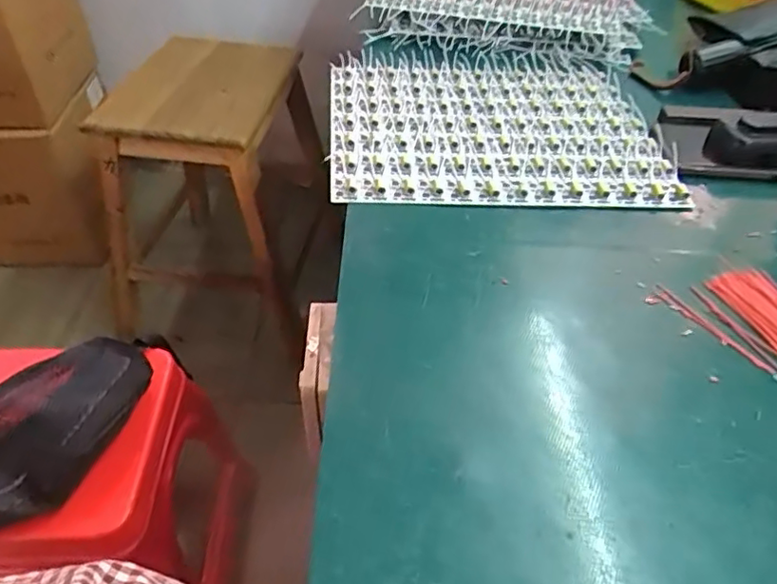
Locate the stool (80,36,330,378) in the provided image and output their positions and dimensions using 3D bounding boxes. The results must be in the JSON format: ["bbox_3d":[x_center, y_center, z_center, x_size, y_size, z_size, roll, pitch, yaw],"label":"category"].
[{"bbox_3d":[-0.343,-0.180,1.197,0.320,0.498,0.344,4,45,3],"label":"stool"}]

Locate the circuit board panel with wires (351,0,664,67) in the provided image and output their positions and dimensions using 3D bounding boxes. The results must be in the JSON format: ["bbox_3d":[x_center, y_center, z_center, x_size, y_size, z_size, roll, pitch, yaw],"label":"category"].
[{"bbox_3d":[0.148,-0.389,0.767,0.321,0.053,0.318,7,45,1],"label":"circuit board panel with wires"}]

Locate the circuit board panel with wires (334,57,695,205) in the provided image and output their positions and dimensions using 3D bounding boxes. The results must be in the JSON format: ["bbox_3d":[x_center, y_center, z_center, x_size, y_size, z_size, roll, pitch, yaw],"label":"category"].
[{"bbox_3d":[0.092,-0.154,0.553,0.284,0.013,0.241,1,45,-4],"label":"circuit board panel with wires"}]

